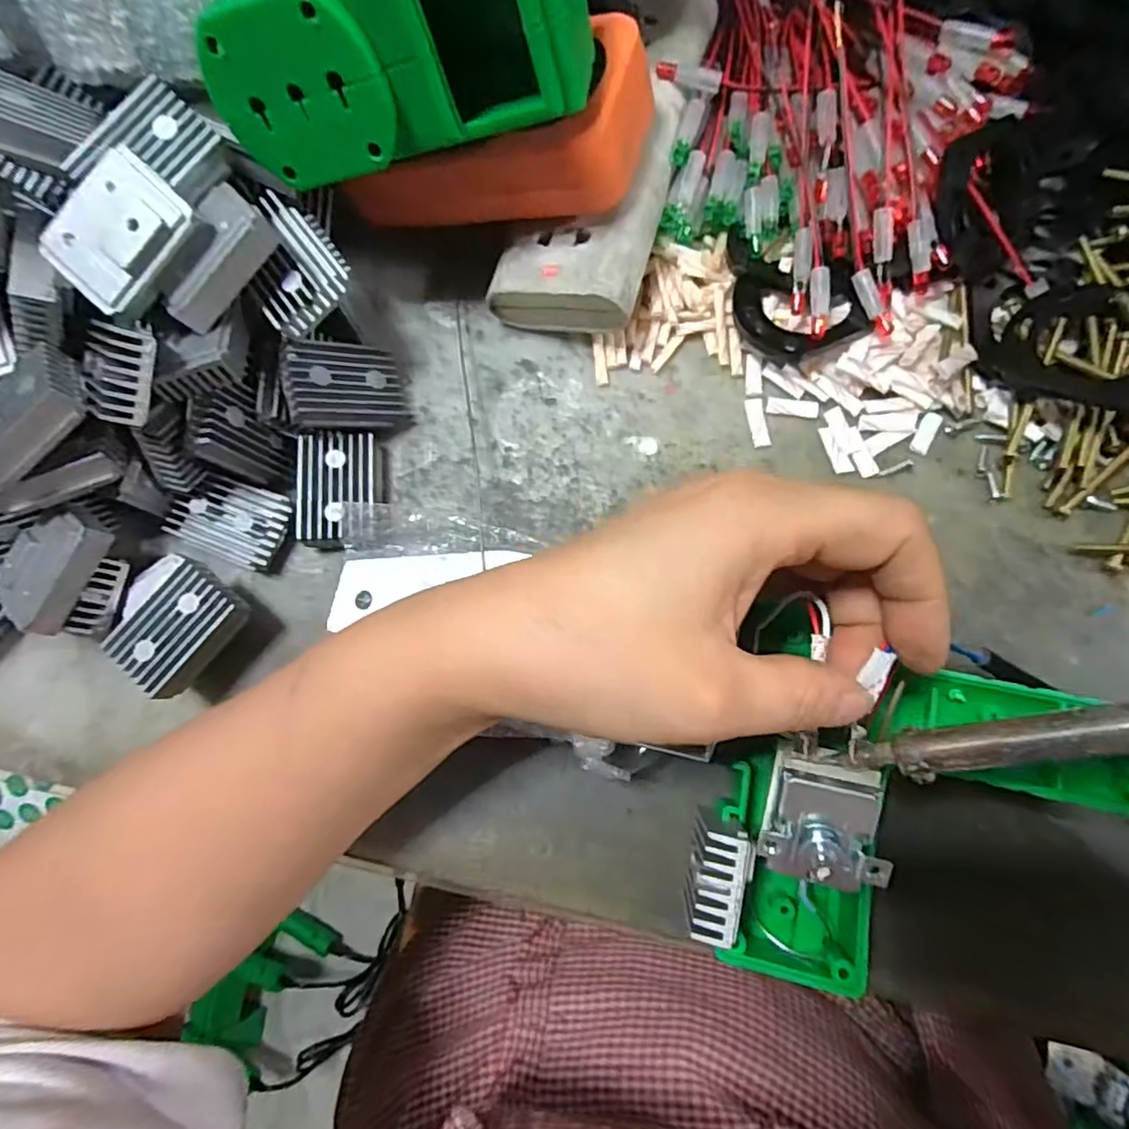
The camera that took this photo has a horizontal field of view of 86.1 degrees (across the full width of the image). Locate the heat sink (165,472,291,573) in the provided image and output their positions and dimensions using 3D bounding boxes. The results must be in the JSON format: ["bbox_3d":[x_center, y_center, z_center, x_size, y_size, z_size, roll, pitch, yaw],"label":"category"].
[{"bbox_3d":[-0.141,-0.018,0.256,0.048,0.018,0.033,18,81,8],"label":"heat sink"}]

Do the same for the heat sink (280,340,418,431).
[{"bbox_3d":[-0.088,-0.073,0.249,0.011,0.051,0.033,9,105,45],"label":"heat sink"}]

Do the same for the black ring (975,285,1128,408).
[{"bbox_3d":[0.194,-0.081,0.222,0.063,0.012,0.044,38,100,41],"label":"black ring"}]

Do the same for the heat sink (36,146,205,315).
[{"bbox_3d":[-0.144,-0.107,0.200,0.034,0.018,0.044,42,95,0],"label":"heat sink"}]

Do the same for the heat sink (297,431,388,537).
[{"bbox_3d":[-0.093,-0.033,0.254,0.032,0.018,0.044,-2,79,4],"label":"heat sink"}]

